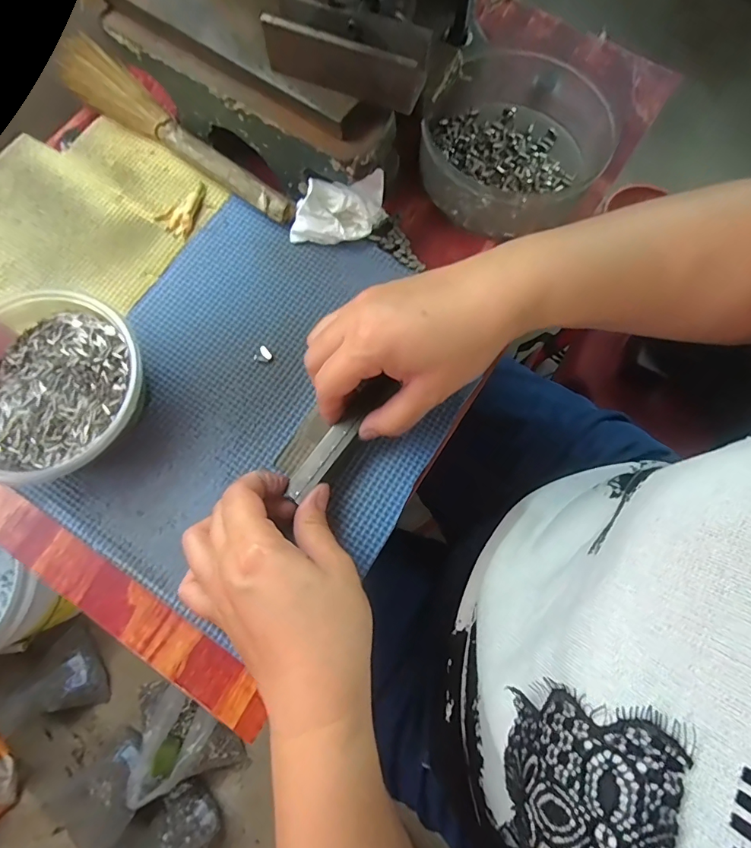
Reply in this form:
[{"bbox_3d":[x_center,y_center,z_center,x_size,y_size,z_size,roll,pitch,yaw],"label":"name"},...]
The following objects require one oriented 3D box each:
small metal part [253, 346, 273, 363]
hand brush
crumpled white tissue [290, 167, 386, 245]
[{"bbox_3d":[-0.076,-0.047,0.306,0.010,0.004,0.011,0,75,-1],"label":"small metal part"},{"bbox_3d":[-0.153,-0.219,0.337,0.230,0.020,0.038,39,77,9],"label":"hand brush"},{"bbox_3d":[-0.027,-0.151,0.314,0.063,0.037,0.030,4,75,0],"label":"crumpled white tissue"}]

